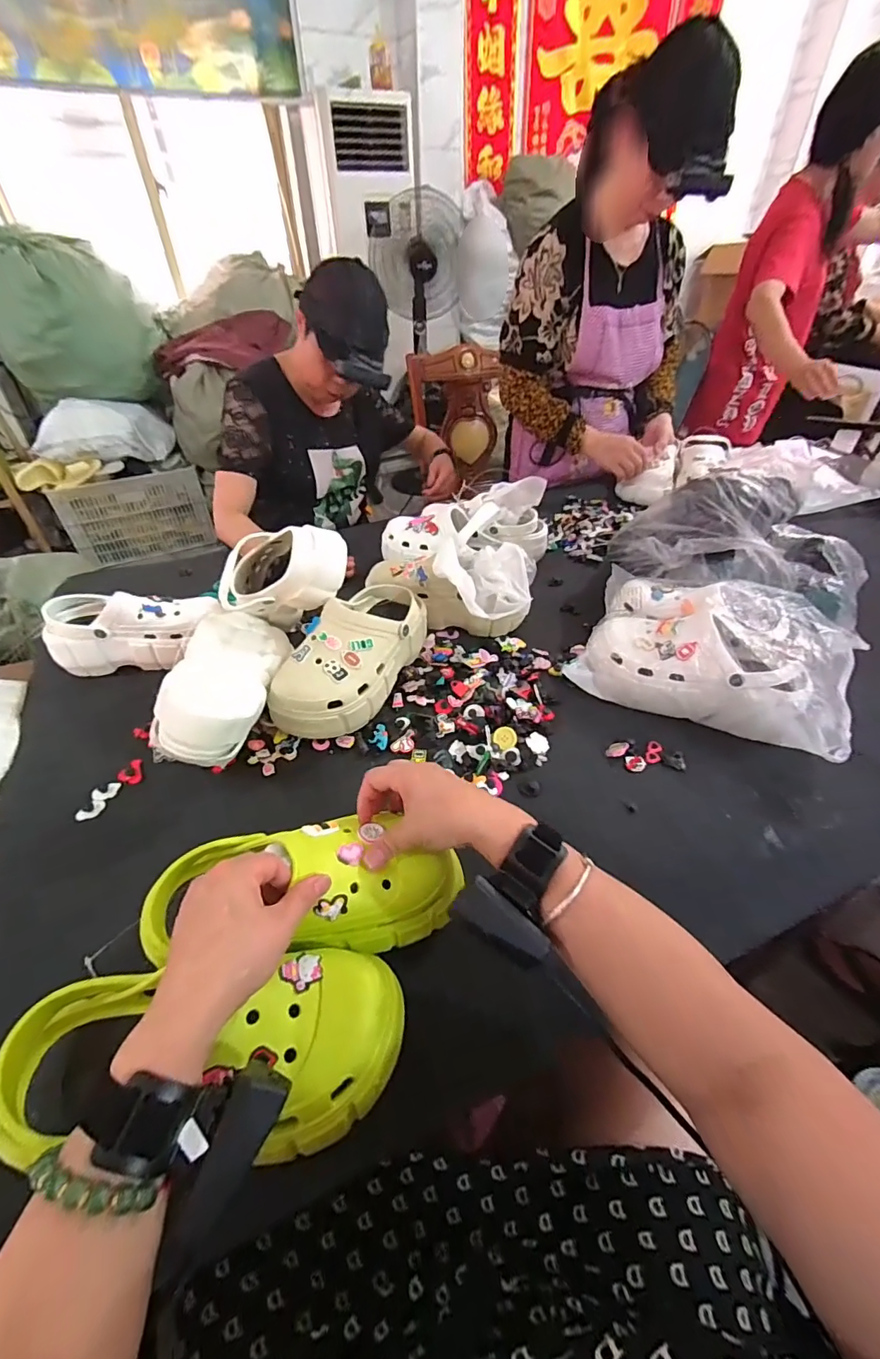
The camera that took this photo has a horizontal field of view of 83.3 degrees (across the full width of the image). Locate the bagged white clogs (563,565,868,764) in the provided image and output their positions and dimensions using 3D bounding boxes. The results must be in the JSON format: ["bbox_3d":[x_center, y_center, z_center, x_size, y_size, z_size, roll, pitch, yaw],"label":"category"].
[{"bbox_3d":[0.369,-0.044,0.674,0.320,0.118,0.267,20,46,21],"label":"bagged white clogs"}]

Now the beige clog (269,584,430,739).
[{"bbox_3d":[-0.109,-0.037,0.654,0.107,0.100,0.249,15,45,17],"label":"beige clog"}]

